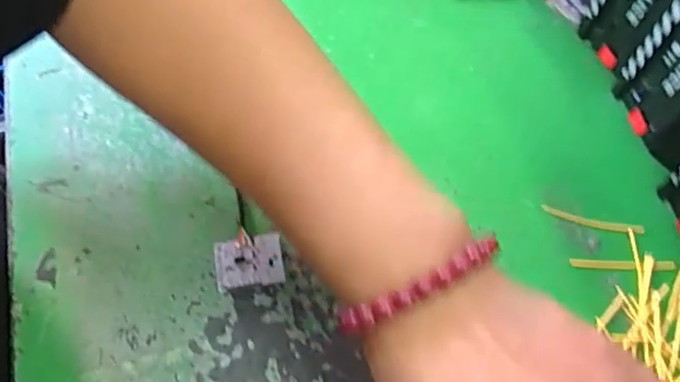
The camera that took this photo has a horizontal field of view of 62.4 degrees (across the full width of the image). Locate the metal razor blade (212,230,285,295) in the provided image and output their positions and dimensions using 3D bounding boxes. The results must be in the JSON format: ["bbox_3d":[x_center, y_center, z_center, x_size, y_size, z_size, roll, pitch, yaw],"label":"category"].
[{"bbox_3d":[-0.045,0.034,0.276,0.033,0.004,0.027,-5,65,-3],"label":"metal razor blade"}]

